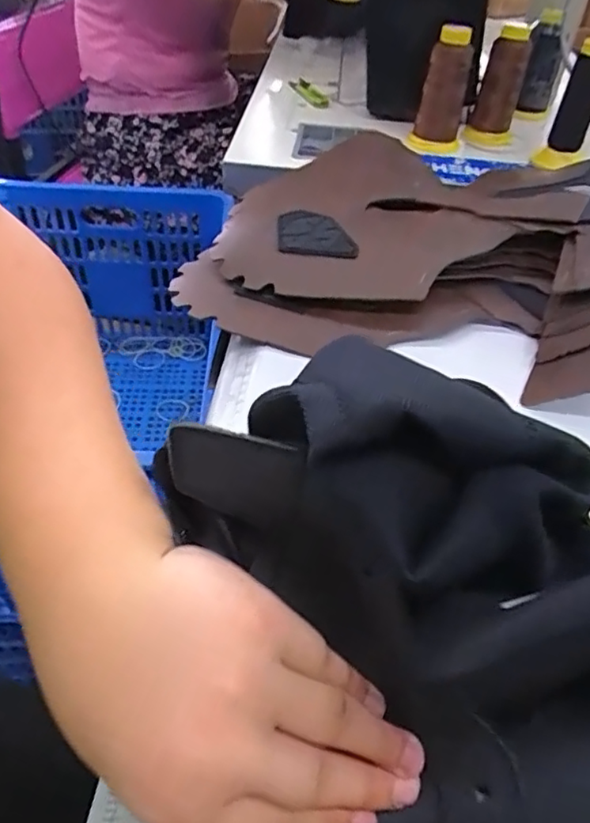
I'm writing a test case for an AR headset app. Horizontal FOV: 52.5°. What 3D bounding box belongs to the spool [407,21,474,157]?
[{"bbox_3d":[0.166,-0.363,0.677,0.053,0.119,0.062,10,44,5],"label":"spool"}]

